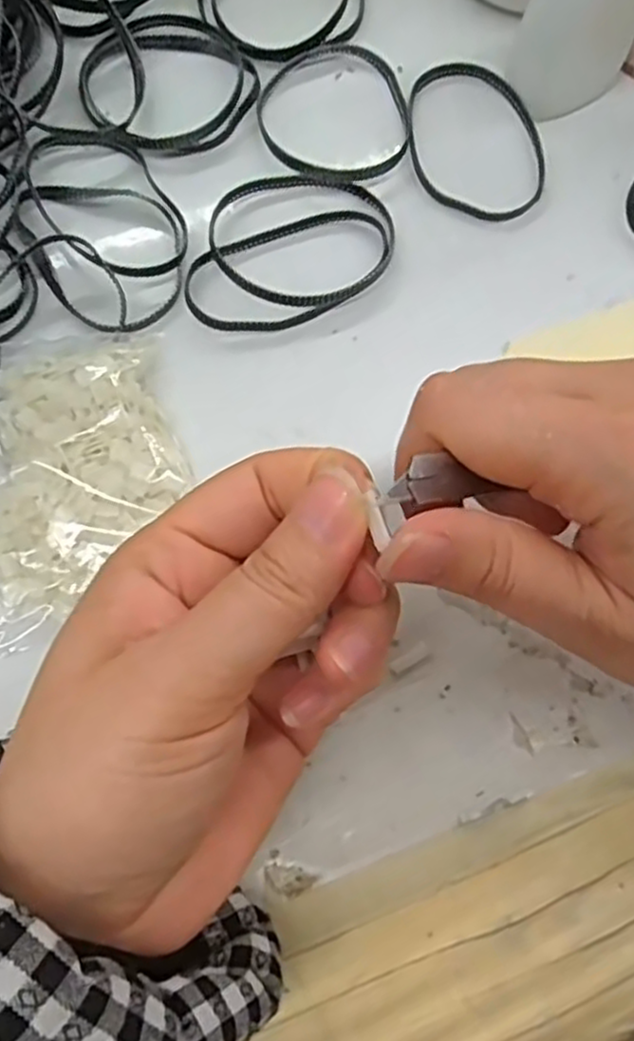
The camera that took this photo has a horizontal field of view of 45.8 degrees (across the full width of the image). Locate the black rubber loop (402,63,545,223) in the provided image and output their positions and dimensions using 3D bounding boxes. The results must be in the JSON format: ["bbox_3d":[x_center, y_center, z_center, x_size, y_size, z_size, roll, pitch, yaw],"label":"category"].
[{"bbox_3d":[0.058,-0.140,0.277,0.048,0.004,0.067,-16,76,-6],"label":"black rubber loop"}]

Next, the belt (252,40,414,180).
[{"bbox_3d":[0.006,-0.153,0.279,0.056,0.004,0.064,-14,75,-5],"label":"belt"}]

